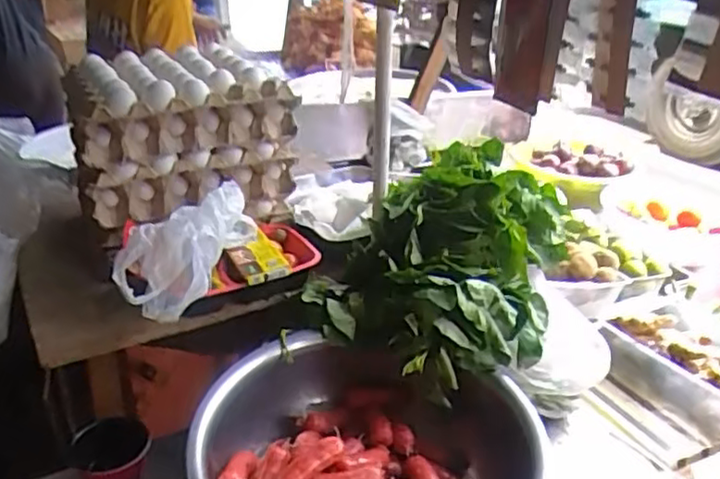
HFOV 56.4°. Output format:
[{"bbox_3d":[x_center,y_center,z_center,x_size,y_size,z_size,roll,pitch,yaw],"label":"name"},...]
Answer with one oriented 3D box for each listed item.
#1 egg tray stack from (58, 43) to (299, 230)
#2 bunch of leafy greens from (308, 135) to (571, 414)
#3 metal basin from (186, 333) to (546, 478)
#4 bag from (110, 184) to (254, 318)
[{"bbox_3d":[-0.273,-0.163,1.028,0.310,0.198,0.270,-10,30,-16],"label":"egg tray stack"},{"bbox_3d":[0.126,0.027,0.905,0.355,0.192,0.265,-25,37,-37],"label":"bunch of leafy greens"},{"bbox_3d":[-0.012,0.256,0.745,0.371,0.147,0.340,-1,29,0],"label":"metal basin"},{"bbox_3d":[-0.227,0.007,0.868,0.120,0.094,0.195,5,29,10],"label":"bag"}]

